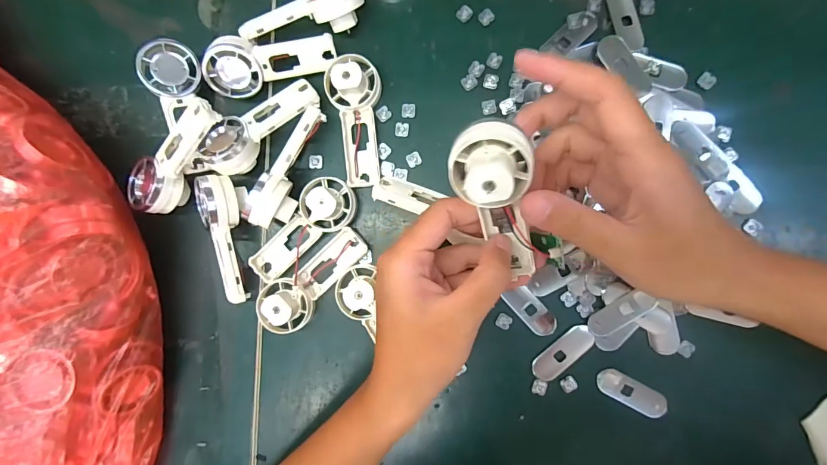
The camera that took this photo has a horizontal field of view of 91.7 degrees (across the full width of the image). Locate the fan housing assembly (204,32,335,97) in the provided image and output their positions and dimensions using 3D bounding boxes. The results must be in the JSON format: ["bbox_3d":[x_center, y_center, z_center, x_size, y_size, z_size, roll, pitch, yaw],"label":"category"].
[{"bbox_3d":[-0.103,-0.121,0.289,0.091,0.032,0.038,-2,89,6],"label":"fan housing assembly"}]

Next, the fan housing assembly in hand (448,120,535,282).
[{"bbox_3d":[0.047,-0.012,0.209,0.037,0.092,0.031,-23,45,5],"label":"fan housing assembly in hand"}]

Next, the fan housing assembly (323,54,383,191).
[{"bbox_3d":[-0.038,-0.081,0.288,0.038,0.031,0.093,-12,89,5],"label":"fan housing assembly"}]

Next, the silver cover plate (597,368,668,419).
[{"bbox_3d":[0.155,0.114,0.287,0.049,0.006,0.018,27,92,5],"label":"silver cover plate"}]

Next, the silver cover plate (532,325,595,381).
[{"bbox_3d":[0.108,0.087,0.288,0.049,0.004,0.018,-43,86,4],"label":"silver cover plate"}]

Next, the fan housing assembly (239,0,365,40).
[{"bbox_3d":[-0.078,-0.152,0.290,0.090,0.034,0.024,-17,88,5],"label":"fan housing assembly"}]

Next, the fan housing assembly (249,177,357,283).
[{"bbox_3d":[-0.081,0.000,0.290,0.093,0.028,0.036,-44,86,4],"label":"fan housing assembly"}]

